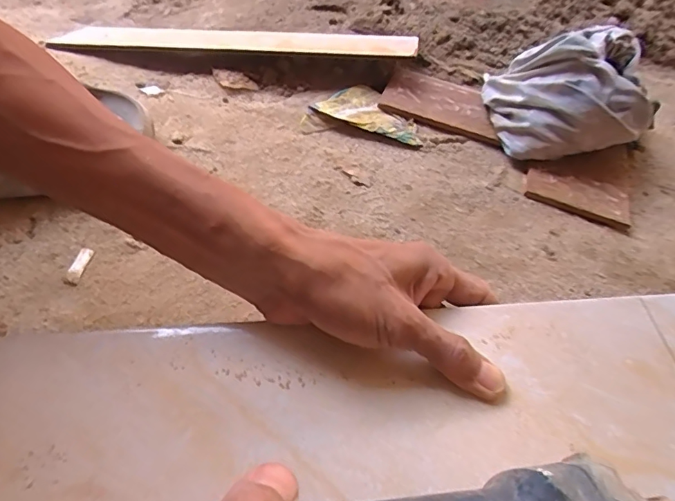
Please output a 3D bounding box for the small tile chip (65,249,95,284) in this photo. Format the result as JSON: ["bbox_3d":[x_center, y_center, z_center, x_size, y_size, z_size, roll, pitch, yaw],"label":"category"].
[{"bbox_3d":[-0.224,0.012,0.411,0.013,0.004,0.034,10,49,5],"label":"small tile chip"}]

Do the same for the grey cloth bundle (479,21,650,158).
[{"bbox_3d":[0.270,-0.178,0.537,0.173,0.109,0.135,-2,49,-7],"label":"grey cloth bundle"}]

